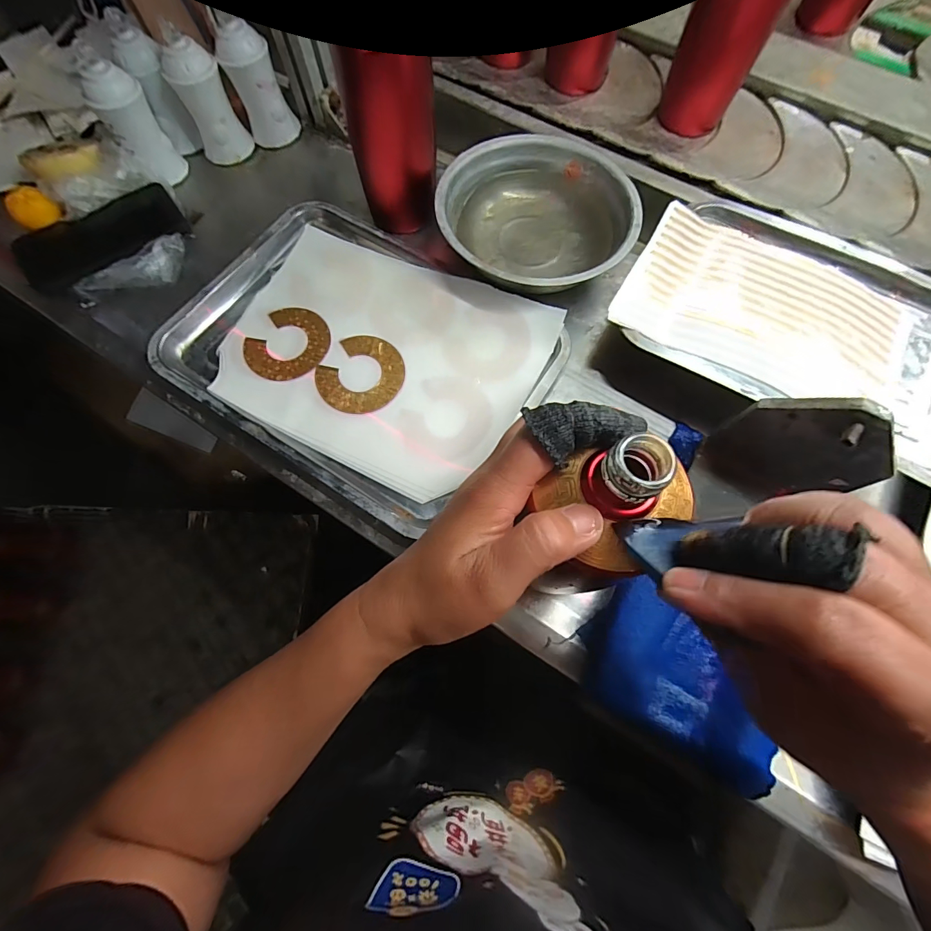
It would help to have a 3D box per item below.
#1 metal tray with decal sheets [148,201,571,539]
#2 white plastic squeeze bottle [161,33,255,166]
[{"bbox_3d":[-0.104,-0.116,0.404,0.338,0.027,0.252,31,76,8],"label":"metal tray with decal sheets"},{"bbox_3d":[-0.287,-0.401,0.465,0.056,0.100,0.049,-32,76,-9],"label":"white plastic squeeze bottle"}]

